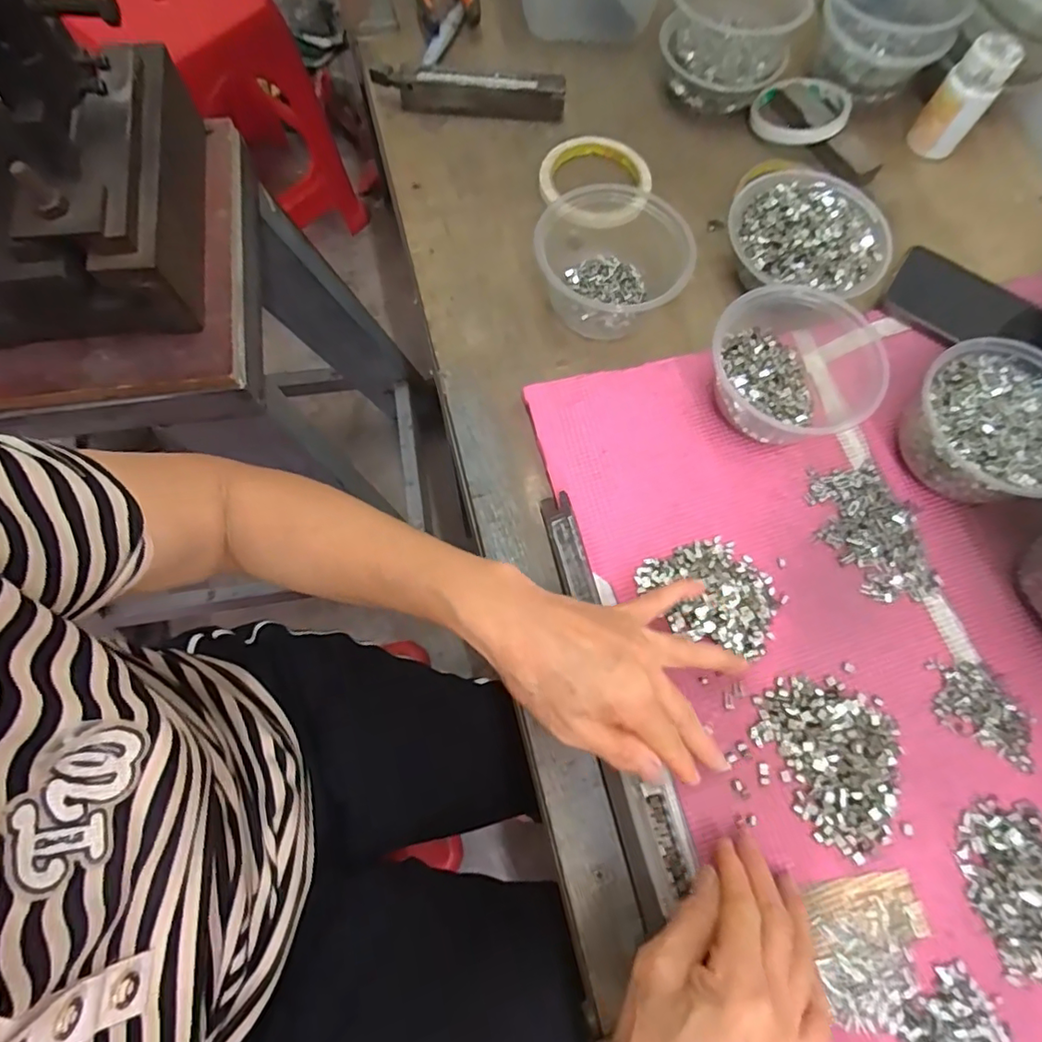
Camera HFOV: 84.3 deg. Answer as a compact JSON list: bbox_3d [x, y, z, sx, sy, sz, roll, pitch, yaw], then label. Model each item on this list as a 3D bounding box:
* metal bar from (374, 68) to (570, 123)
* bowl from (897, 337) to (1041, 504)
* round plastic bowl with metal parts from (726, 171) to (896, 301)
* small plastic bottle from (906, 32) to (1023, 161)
[{"bbox_3d":[-0.044,-0.386,0.519,0.165,0.035,0.020,5,72,1],"label":"metal bar"},{"bbox_3d":[0.328,-0.063,0.404,0.110,0.052,0.110,0,72,-1],"label":"bowl"},{"bbox_3d":[0.223,-0.220,0.458,0.113,0.053,0.120,-19,74,-9],"label":"round plastic bowl with metal parts"},{"bbox_3d":[0.389,-0.372,0.509,0.045,0.079,0.040,36,75,10],"label":"small plastic bottle"}]

